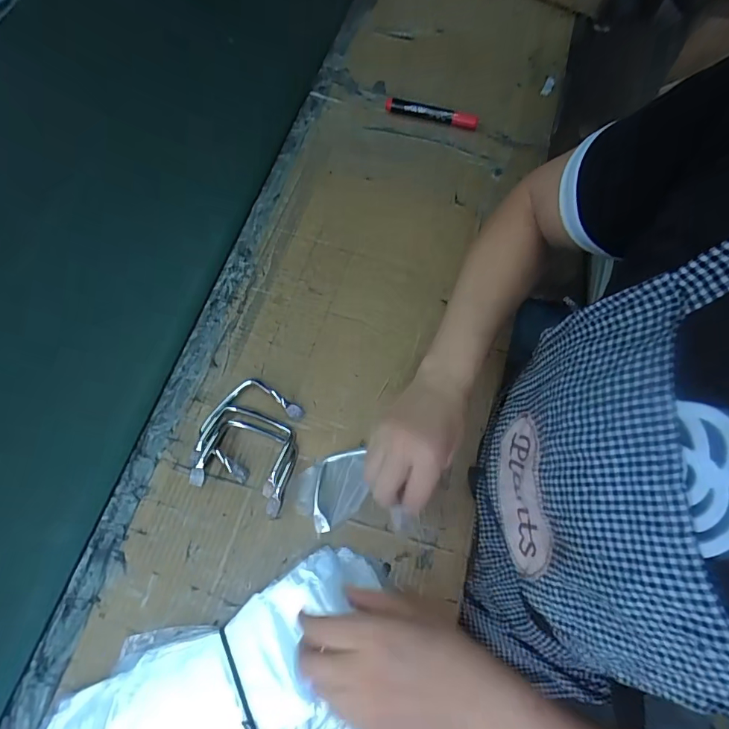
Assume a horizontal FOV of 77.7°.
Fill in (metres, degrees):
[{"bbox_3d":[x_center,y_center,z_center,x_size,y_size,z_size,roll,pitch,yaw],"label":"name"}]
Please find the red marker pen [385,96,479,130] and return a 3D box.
[{"bbox_3d":[0.093,-0.354,0.636,0.132,0.022,0.023,19,69,6],"label":"red marker pen"}]

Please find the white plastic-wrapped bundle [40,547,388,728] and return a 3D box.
[{"bbox_3d":[-0.127,0.281,0.376,0.330,0.030,0.148,-35,73,-15],"label":"white plastic-wrapped bundle"}]

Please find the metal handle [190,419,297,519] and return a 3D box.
[{"bbox_3d":[-0.119,0.101,0.460,0.094,0.015,0.078,17,69,5],"label":"metal handle"}]

